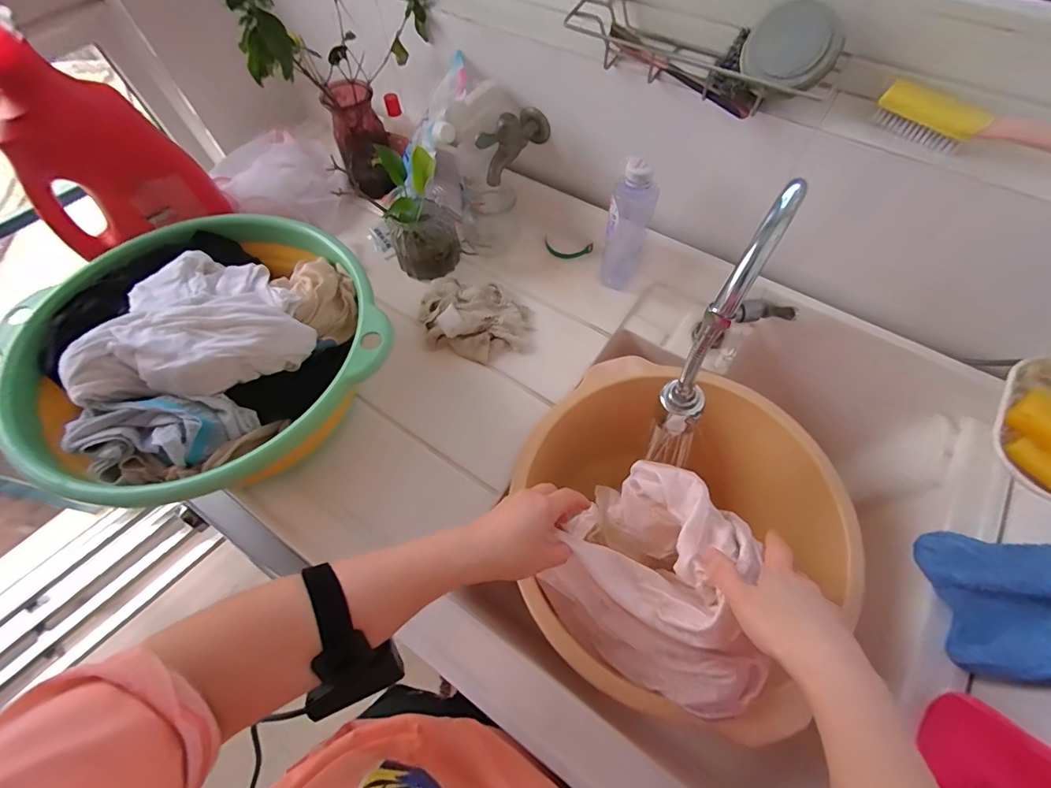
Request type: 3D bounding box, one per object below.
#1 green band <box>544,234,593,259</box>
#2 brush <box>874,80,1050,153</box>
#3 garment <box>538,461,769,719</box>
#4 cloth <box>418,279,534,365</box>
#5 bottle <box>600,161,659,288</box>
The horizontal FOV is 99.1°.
[{"bbox_3d":[0.065,-0.224,0.695,0.076,0.007,0.031,15,86,10],"label":"green band"},{"bbox_3d":[0.409,-0.233,0.399,0.175,0.041,0.023,39,71,19],"label":"brush"},{"bbox_3d":[0.143,0.187,0.450,0.208,0.121,0.185,31,68,16],"label":"garment"},{"bbox_3d":[-0.067,-0.109,0.618,0.157,0.050,0.121,5,64,4],"label":"cloth"},{"bbox_3d":[0.131,-0.213,0.588,0.051,0.182,0.046,35,69,17],"label":"bottle"}]

